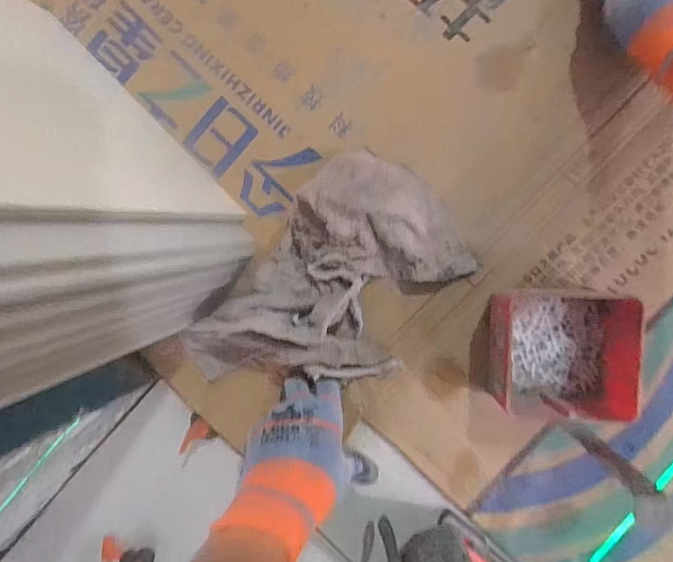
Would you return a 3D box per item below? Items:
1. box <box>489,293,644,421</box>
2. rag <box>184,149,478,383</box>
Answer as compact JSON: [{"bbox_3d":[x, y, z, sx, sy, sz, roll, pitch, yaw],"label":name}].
[{"bbox_3d":[0.180,0.064,0.374,0.110,0.056,0.107,2,92,6],"label":"box"},{"bbox_3d":[-0.006,0.016,0.385,0.148,0.063,0.240,41,93,3],"label":"rag"}]

